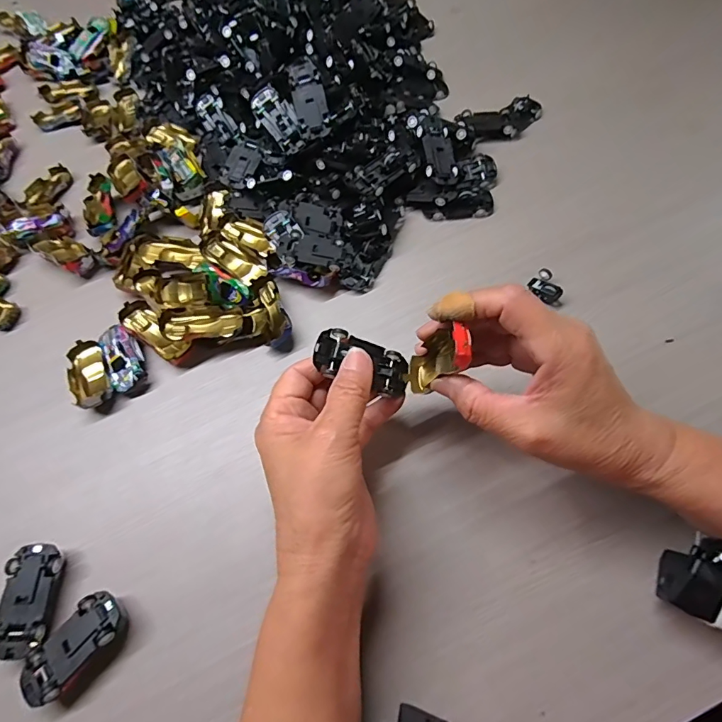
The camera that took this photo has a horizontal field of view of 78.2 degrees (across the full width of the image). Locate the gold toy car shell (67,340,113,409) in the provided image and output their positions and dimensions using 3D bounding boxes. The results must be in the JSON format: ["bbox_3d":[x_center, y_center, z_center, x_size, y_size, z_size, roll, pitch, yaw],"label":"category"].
[{"bbox_3d":[-0.224,0.013,0.371,0.032,0.024,0.066,-30,67,-11],"label":"gold toy car shell"}]

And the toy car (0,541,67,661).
[{"bbox_3d":[-0.218,0.157,0.294,0.032,0.021,0.065,-4,65,1],"label":"toy car"}]

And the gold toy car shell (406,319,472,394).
[{"bbox_3d":[0.046,-0.001,0.268,0.023,0.067,0.025,40,72,2],"label":"gold toy car shell"}]

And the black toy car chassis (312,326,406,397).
[{"bbox_3d":[0.003,0.001,0.285,0.065,0.010,0.031,22,65,-18],"label":"black toy car chassis"}]

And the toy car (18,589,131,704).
[{"bbox_3d":[-0.177,0.181,0.278,0.039,0.020,0.062,39,73,19],"label":"toy car"}]

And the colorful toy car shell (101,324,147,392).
[{"bbox_3d":[-0.197,-0.003,0.370,0.028,0.018,0.059,-25,66,-9],"label":"colorful toy car shell"}]

